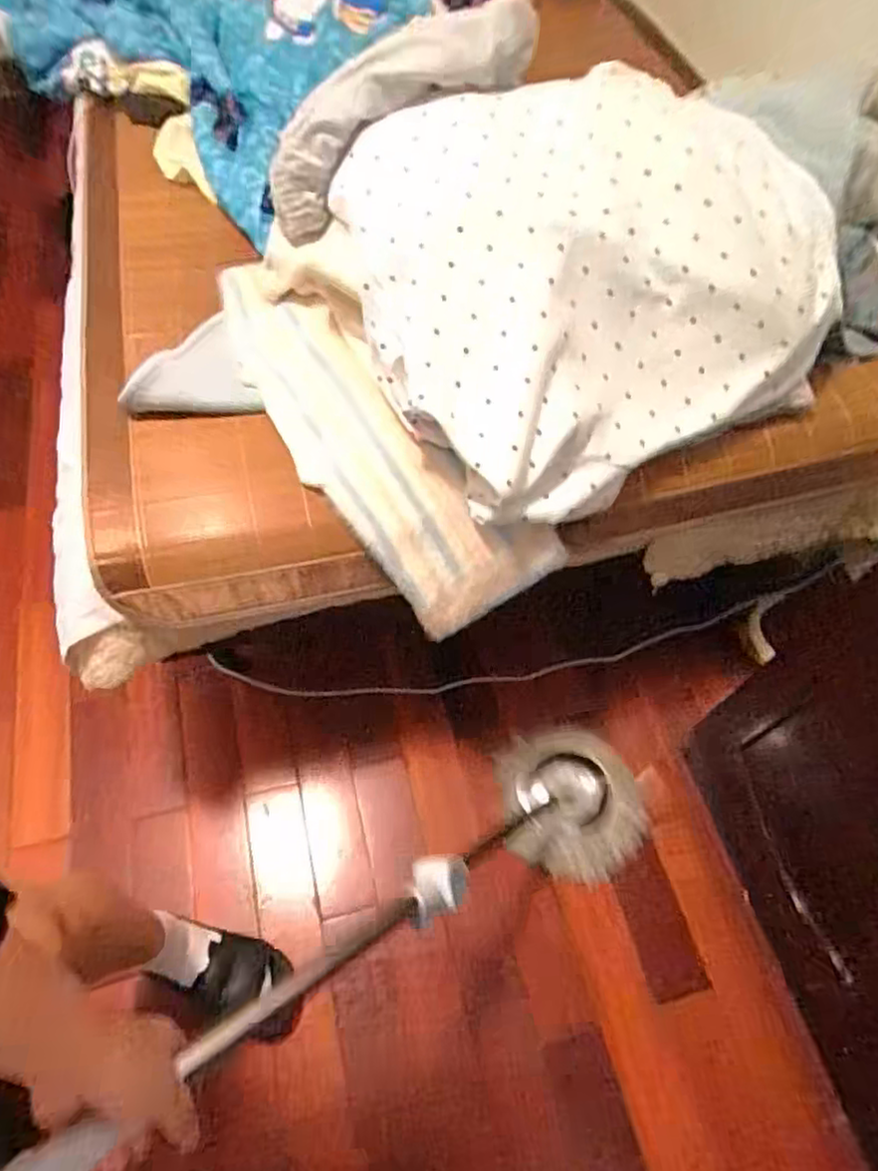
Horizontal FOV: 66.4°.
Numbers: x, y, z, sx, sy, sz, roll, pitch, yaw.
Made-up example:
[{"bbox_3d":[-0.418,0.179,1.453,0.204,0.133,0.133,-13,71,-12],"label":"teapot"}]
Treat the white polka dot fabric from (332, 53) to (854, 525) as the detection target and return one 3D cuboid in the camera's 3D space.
[{"bbox_3d":[0.187,-0.380,0.823,0.580,0.242,0.446,-26,65,-16],"label":"white polka dot fabric"}]

